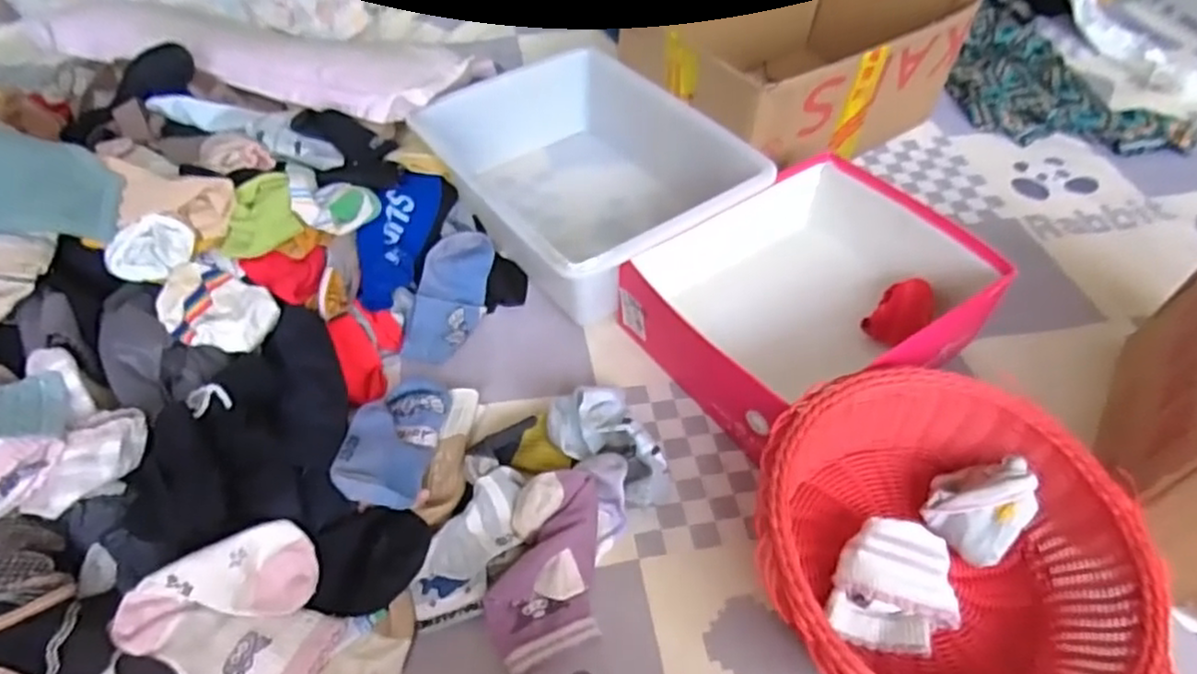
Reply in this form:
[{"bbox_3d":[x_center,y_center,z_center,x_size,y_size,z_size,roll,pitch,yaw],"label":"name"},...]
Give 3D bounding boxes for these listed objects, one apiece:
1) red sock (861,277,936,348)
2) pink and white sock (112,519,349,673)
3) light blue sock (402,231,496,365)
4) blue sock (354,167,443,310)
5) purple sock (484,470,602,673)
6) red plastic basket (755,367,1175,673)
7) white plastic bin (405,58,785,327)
[{"bbox_3d":[0.321,-0.023,0.738,0.055,0.046,0.081,37,57,25],"label":"red sock"},{"bbox_3d":[-0.257,0.198,0.511,0.141,0.062,0.112,21,52,14],"label":"pink and white sock"},{"bbox_3d":[-0.160,-0.040,0.748,0.063,0.039,0.148,15,73,10],"label":"light blue sock"},{"bbox_3d":[-0.206,-0.111,0.733,0.047,0.074,0.171,12,62,7],"label":"blue sock"},{"bbox_3d":[-0.041,0.179,0.548,0.081,0.020,0.147,6,63,-12],"label":"purple sock"},{"bbox_3d":[0.251,0.172,0.526,0.271,0.116,0.265,2,50,-2],"label":"red plastic basket"},{"bbox_3d":[-0.019,-0.181,0.818,0.278,0.125,0.344,-29,57,-25],"label":"white plastic bin"}]

